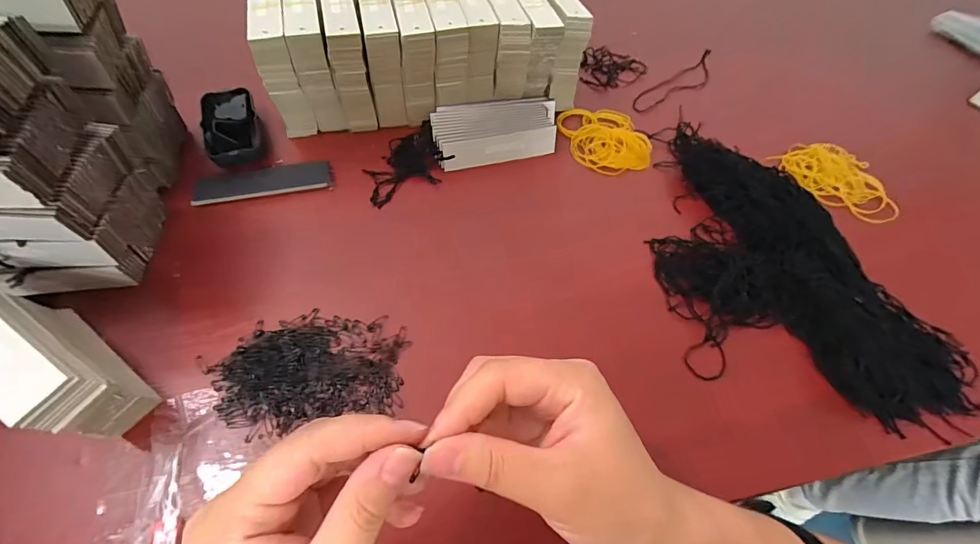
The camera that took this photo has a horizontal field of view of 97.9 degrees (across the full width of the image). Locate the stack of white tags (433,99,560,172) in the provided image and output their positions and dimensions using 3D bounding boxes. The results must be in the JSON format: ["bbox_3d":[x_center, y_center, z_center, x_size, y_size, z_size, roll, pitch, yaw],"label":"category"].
[{"bbox_3d":[0.006,-0.156,0.474,0.139,0.029,0.077,-11,58,-10],"label":"stack of white tags"}]

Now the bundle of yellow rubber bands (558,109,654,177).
[{"bbox_3d":[0.134,-0.157,0.494,0.090,0.015,0.109,-11,58,-10],"label":"bundle of yellow rubber bands"}]

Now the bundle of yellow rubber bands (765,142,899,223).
[{"bbox_3d":[0.391,-0.109,0.482,0.127,0.019,0.088,31,60,17],"label":"bundle of yellow rubber bands"}]

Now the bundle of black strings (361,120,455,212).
[{"bbox_3d":[-0.093,-0.119,0.449,0.091,0.025,0.084,-24,61,-18],"label":"bundle of black strings"}]

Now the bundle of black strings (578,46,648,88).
[{"bbox_3d":[0.169,-0.277,0.581,0.088,0.019,0.075,11,56,4],"label":"bundle of black strings"}]

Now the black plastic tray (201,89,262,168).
[{"bbox_3d":[-0.275,-0.156,0.457,0.051,0.028,0.104,-16,59,-13],"label":"black plastic tray"}]

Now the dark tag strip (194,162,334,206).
[{"bbox_3d":[-0.228,-0.090,0.431,0.127,0.009,0.034,-12,58,-11],"label":"dark tag strip"}]

